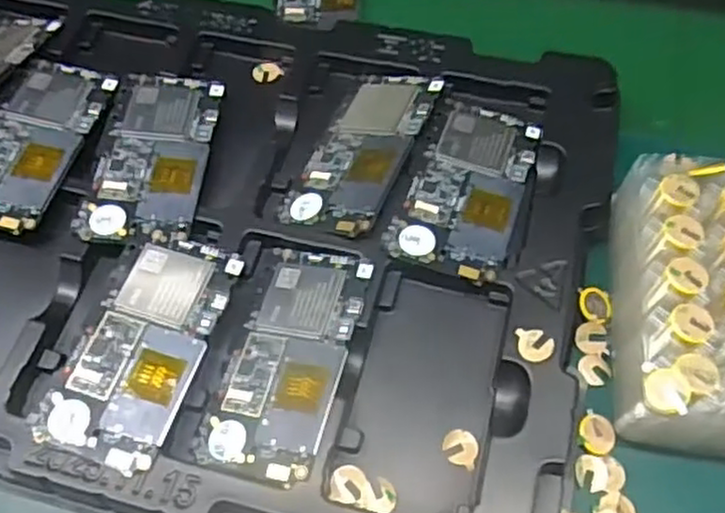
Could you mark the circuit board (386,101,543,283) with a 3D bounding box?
[{"bbox_3d":[0.064,-0.044,0.421,0.065,0.004,0.122,18,63,9],"label":"circuit board"}]

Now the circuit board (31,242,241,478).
[{"bbox_3d":[-0.113,0.045,0.377,0.062,0.011,0.122,17,63,9],"label":"circuit board"}]

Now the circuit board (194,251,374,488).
[{"bbox_3d":[-0.038,0.053,0.376,0.061,0.006,0.125,8,61,23],"label":"circuit board"}]

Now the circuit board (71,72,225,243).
[{"bbox_3d":[-0.126,-0.063,0.438,0.065,0.005,0.124,5,62,2],"label":"circuit board"}]

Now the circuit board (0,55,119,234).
[{"bbox_3d":[-0.202,-0.073,0.443,0.063,0.004,0.123,15,63,8],"label":"circuit board"}]

